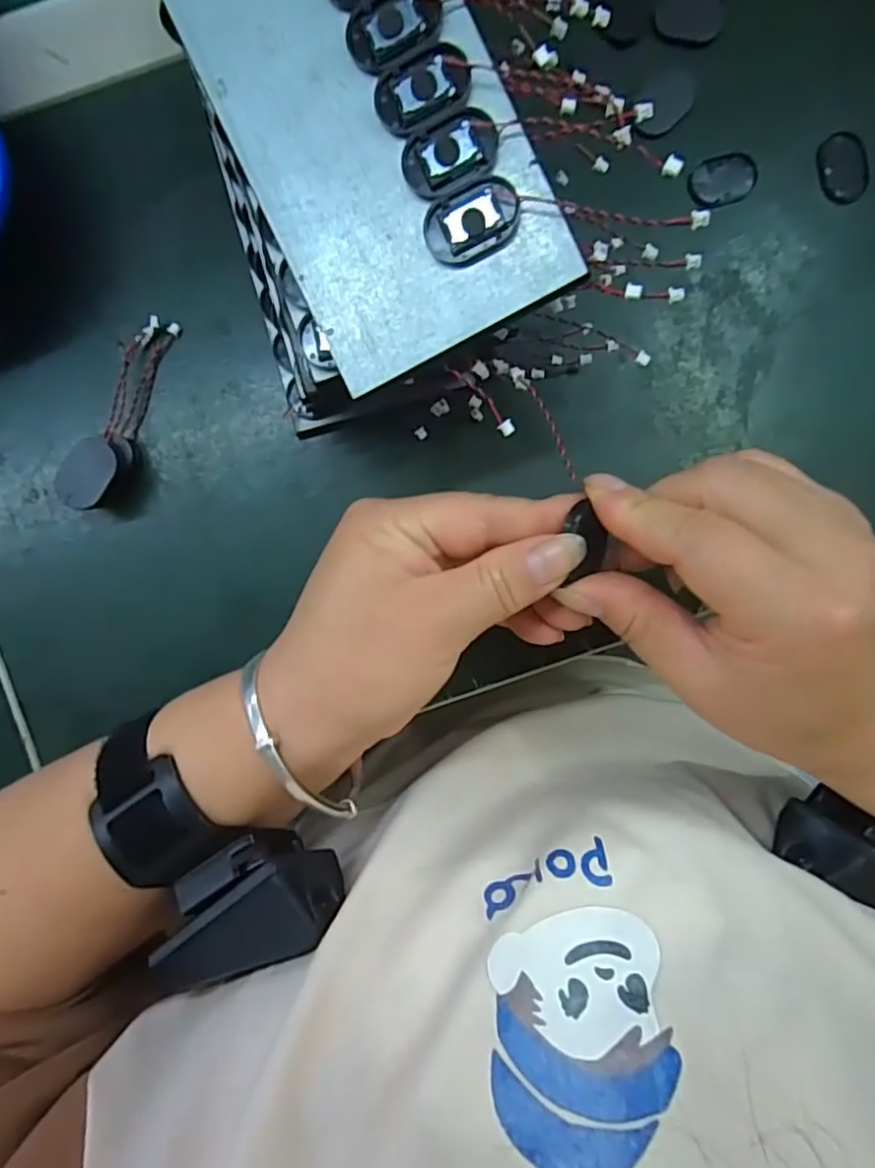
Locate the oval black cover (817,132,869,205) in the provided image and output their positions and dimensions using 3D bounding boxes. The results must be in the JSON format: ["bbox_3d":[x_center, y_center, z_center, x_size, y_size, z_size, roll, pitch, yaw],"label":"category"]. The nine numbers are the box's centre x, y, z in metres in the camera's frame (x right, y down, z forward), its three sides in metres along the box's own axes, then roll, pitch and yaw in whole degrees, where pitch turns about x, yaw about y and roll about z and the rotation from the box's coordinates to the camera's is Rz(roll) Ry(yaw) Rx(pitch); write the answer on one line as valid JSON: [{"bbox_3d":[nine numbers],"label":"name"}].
[{"bbox_3d":[0.175,-0.179,0.271,0.020,0.004,0.029,-15,94,0],"label":"oval black cover"}]

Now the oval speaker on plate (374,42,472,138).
[{"bbox_3d":[-0.004,-0.144,0.184,0.028,0.004,0.019,-24,92,0],"label":"oval speaker on plate"}]

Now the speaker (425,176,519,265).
[{"bbox_3d":[0.011,-0.107,0.187,0.028,0.005,0.019,-24,92,0],"label":"speaker"}]

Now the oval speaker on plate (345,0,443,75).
[{"bbox_3d":[-0.013,-0.163,0.184,0.029,0.004,0.020,-25,92,0],"label":"oval speaker on plate"}]

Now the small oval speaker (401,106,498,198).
[{"bbox_3d":[0.004,-0.126,0.185,0.028,0.004,0.019,-25,92,0],"label":"small oval speaker"}]

